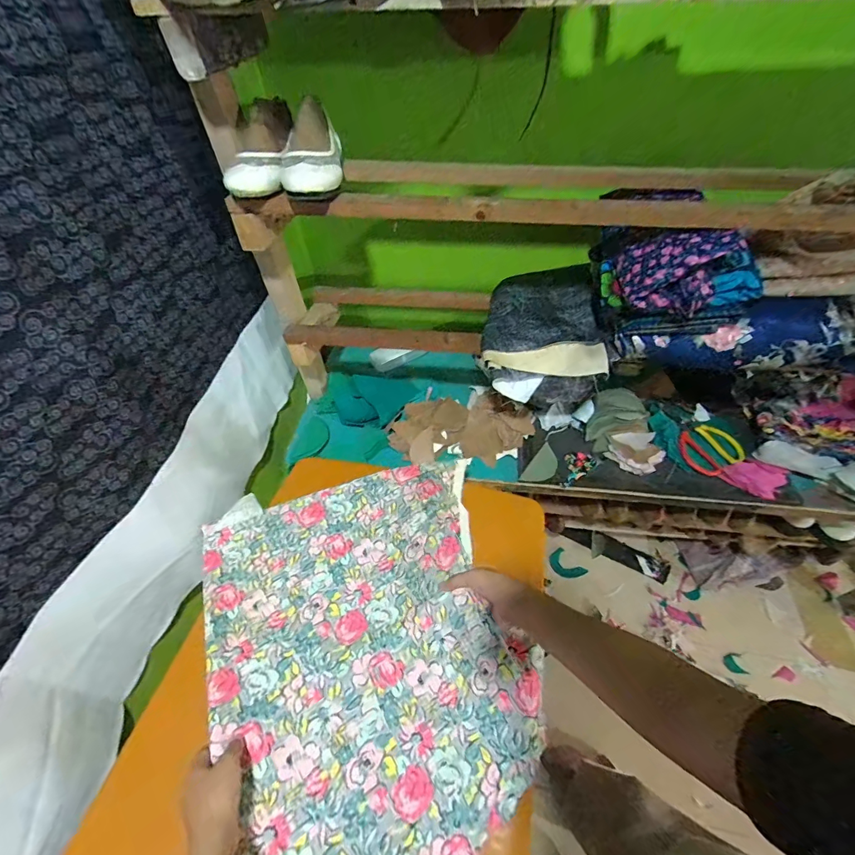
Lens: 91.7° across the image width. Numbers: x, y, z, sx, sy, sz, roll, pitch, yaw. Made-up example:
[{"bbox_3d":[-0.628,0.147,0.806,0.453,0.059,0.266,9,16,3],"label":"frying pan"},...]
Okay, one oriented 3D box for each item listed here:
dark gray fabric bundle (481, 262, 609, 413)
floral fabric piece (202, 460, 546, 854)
[{"bbox_3d":[0.218,-0.182,0.820,0.214,0.161,0.282,5,46,3],"label":"dark gray fabric bundle"},{"bbox_3d":[-0.058,0.322,0.509,0.411,0.072,0.651,-13,48,-13],"label":"floral fabric piece"}]

